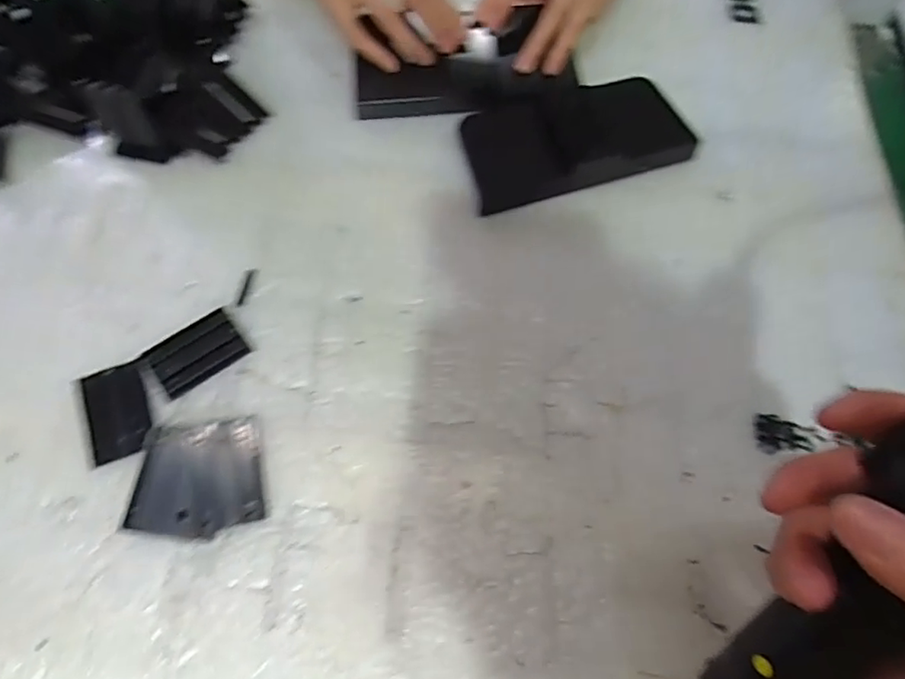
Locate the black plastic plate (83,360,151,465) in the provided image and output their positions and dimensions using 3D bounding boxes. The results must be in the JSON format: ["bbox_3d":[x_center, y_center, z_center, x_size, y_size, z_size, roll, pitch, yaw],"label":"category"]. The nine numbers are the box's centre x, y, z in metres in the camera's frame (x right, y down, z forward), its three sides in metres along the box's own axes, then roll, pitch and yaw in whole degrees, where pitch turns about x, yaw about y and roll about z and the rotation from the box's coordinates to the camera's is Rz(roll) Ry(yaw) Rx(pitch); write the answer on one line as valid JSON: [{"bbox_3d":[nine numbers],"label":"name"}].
[{"bbox_3d":[-0.186,0.040,0.328,0.032,0.004,0.052,-18,68,-11],"label":"black plastic plate"}]

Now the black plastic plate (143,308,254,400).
[{"bbox_3d":[-0.150,0.007,0.347,0.052,0.004,0.033,-34,72,-17],"label":"black plastic plate"}]

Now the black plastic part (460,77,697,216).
[{"bbox_3d":[0.086,-0.141,0.415,0.155,0.022,0.073,-19,68,-11],"label":"black plastic part"}]

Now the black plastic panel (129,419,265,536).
[{"bbox_3d":[-0.136,0.074,0.312,0.066,0.016,0.056,-7,66,-6],"label":"black plastic panel"}]

